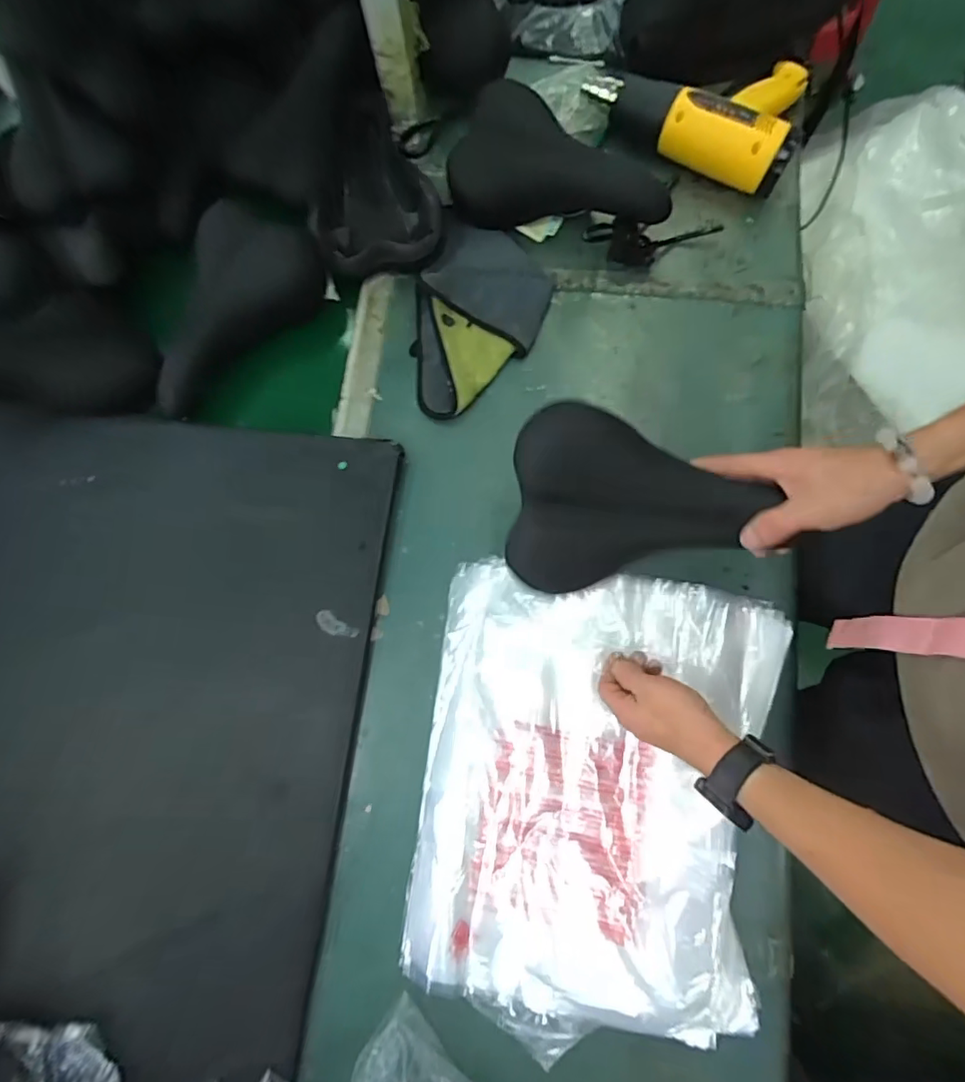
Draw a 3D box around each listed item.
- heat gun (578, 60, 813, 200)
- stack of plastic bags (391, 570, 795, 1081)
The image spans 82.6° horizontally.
[{"bbox_3d":[0.275,-0.563,0.681,0.264,0.070,0.188,27,82,8],"label":"heat gun"},{"bbox_3d":[0.109,0.247,0.540,0.332,0.060,0.435,8,79,2],"label":"stack of plastic bags"}]

